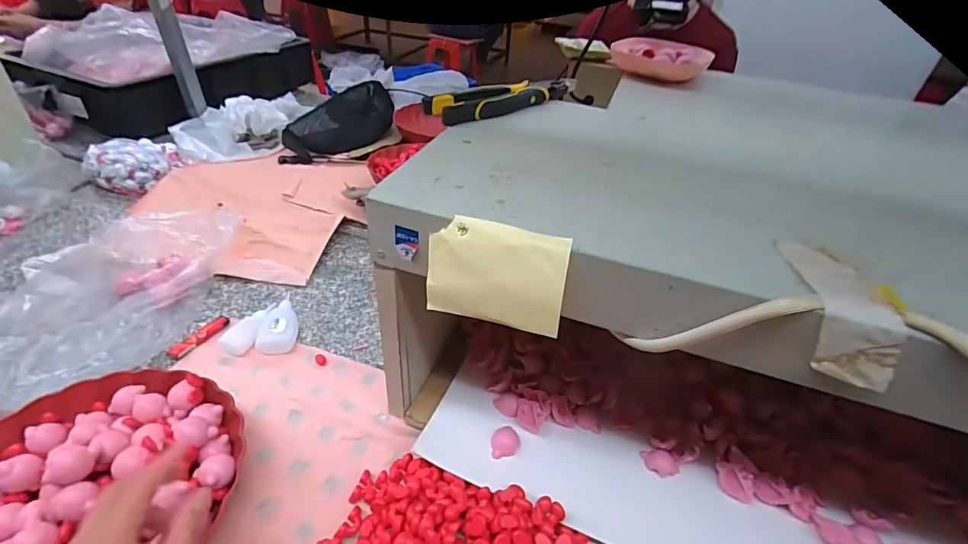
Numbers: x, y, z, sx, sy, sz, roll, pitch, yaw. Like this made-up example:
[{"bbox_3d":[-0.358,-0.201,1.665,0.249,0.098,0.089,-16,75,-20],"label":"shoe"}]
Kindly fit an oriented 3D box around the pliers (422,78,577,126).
[{"bbox_3d":[0.026,-0.193,0.499,0.191,0.018,0.044,-22,46,-30],"label":"pliers"}]

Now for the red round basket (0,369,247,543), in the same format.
[{"bbox_3d":[-0.343,0.196,0.393,0.234,0.079,0.232,3,45,-3],"label":"red round basket"}]

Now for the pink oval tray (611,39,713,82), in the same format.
[{"bbox_3d":[0.265,-0.324,0.686,0.142,0.029,0.089,25,48,18],"label":"pink oval tray"}]

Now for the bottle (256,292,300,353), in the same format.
[{"bbox_3d":[-0.260,0.062,0.593,0.044,0.027,0.110,2,38,-4],"label":"bottle"}]

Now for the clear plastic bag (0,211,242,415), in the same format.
[{"bbox_3d":[-0.477,0.017,0.572,0.189,0.088,0.314,10,38,7],"label":"clear plastic bag"}]

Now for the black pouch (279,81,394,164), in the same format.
[{"bbox_3d":[-0.334,-0.358,1.081,0.145,0.070,0.365,21,41,19],"label":"black pouch"}]

